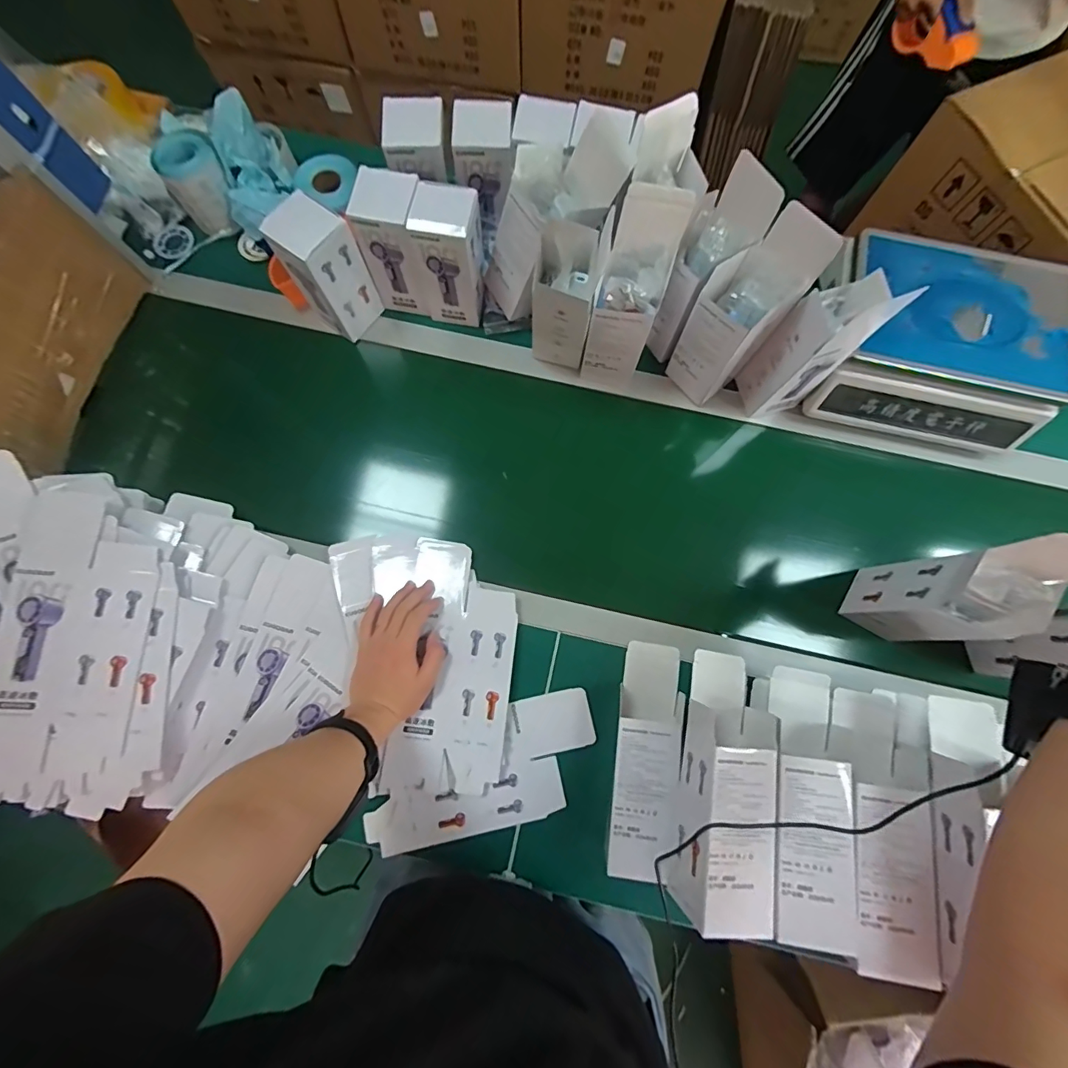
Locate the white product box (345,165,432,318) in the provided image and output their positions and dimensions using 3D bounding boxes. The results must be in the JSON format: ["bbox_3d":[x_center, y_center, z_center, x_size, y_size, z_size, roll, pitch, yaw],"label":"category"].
[{"bbox_3d":[-0.183,-0.381,0.636,0.074,0.159,0.082,11,79,1],"label":"white product box"}]

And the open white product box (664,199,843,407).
[{"bbox_3d":[0.246,-0.262,0.579,0.091,0.228,0.083,-44,83,-8],"label":"open white product box"}]

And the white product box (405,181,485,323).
[{"bbox_3d":[-0.111,-0.363,0.635,0.077,0.152,0.085,11,79,1],"label":"white product box"}]

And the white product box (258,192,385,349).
[{"bbox_3d":[-0.272,-0.343,0.624,0.078,0.169,0.076,34,81,5],"label":"white product box"}]

